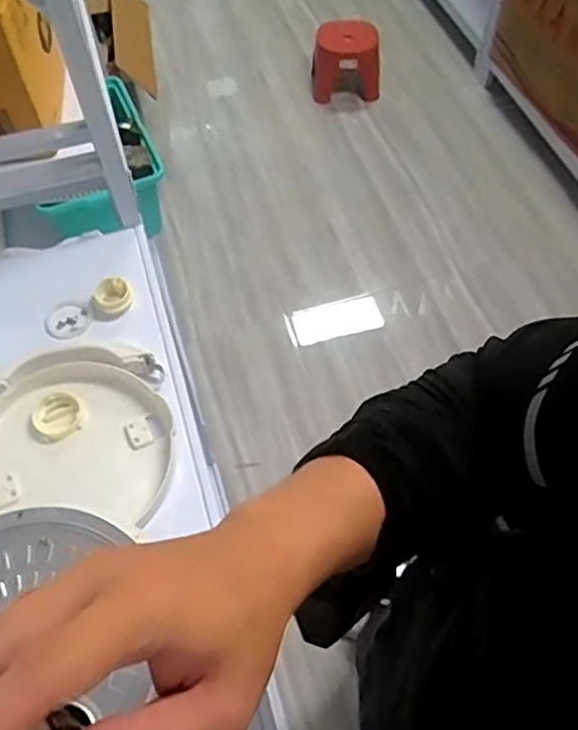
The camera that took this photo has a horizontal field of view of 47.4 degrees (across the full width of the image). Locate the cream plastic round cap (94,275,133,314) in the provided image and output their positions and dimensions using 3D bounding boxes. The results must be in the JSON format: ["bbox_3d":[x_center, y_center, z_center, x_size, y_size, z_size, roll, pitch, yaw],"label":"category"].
[{"bbox_3d":[-0.207,-0.083,0.782,0.041,0.019,0.048,-24,61,-13],"label":"cream plastic round cap"}]

